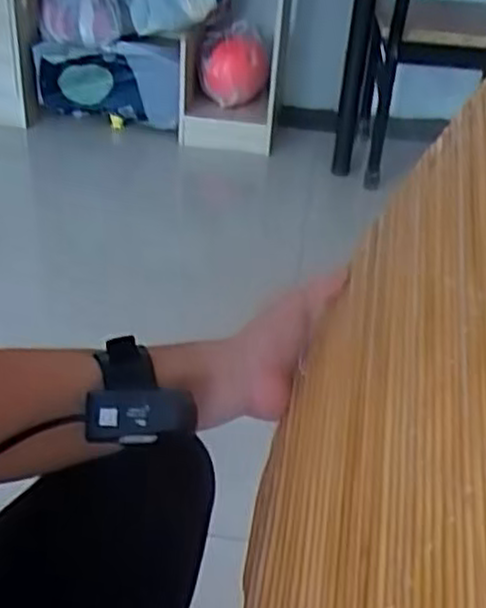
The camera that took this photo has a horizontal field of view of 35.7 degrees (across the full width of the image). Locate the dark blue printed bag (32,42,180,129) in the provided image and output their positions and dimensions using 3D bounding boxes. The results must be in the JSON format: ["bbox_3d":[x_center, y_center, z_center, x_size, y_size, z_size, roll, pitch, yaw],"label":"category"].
[{"bbox_3d":[-0.325,-0.523,1.803,0.343,0.180,0.057,4,34,0],"label":"dark blue printed bag"}]

